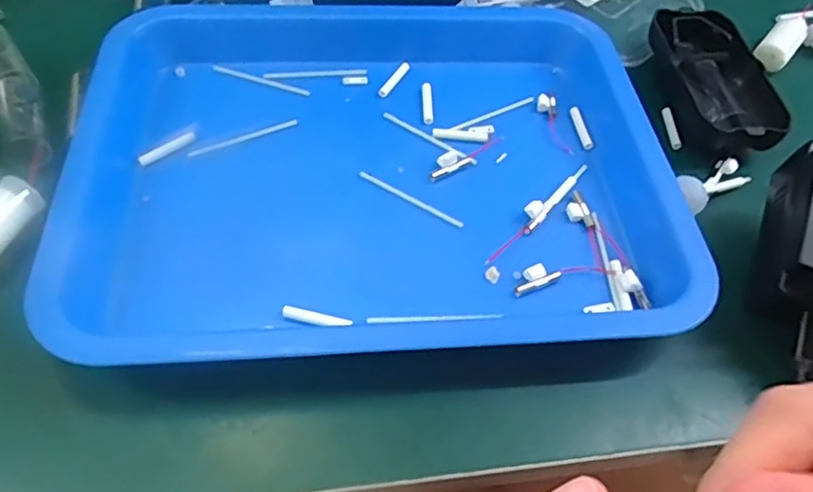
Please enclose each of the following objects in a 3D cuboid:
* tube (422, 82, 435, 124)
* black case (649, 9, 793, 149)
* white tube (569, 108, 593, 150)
[{"bbox_3d":[0.012,-0.082,0.357,0.006,0.004,0.031,2,54,-4],"label":"tube"},{"bbox_3d":[0.185,-0.099,0.370,0.054,0.025,0.105,-2,54,-7],"label":"black case"},{"bbox_3d":[0.099,-0.068,0.353,0.005,0.004,0.033,-2,54,-8],"label":"white tube"}]

